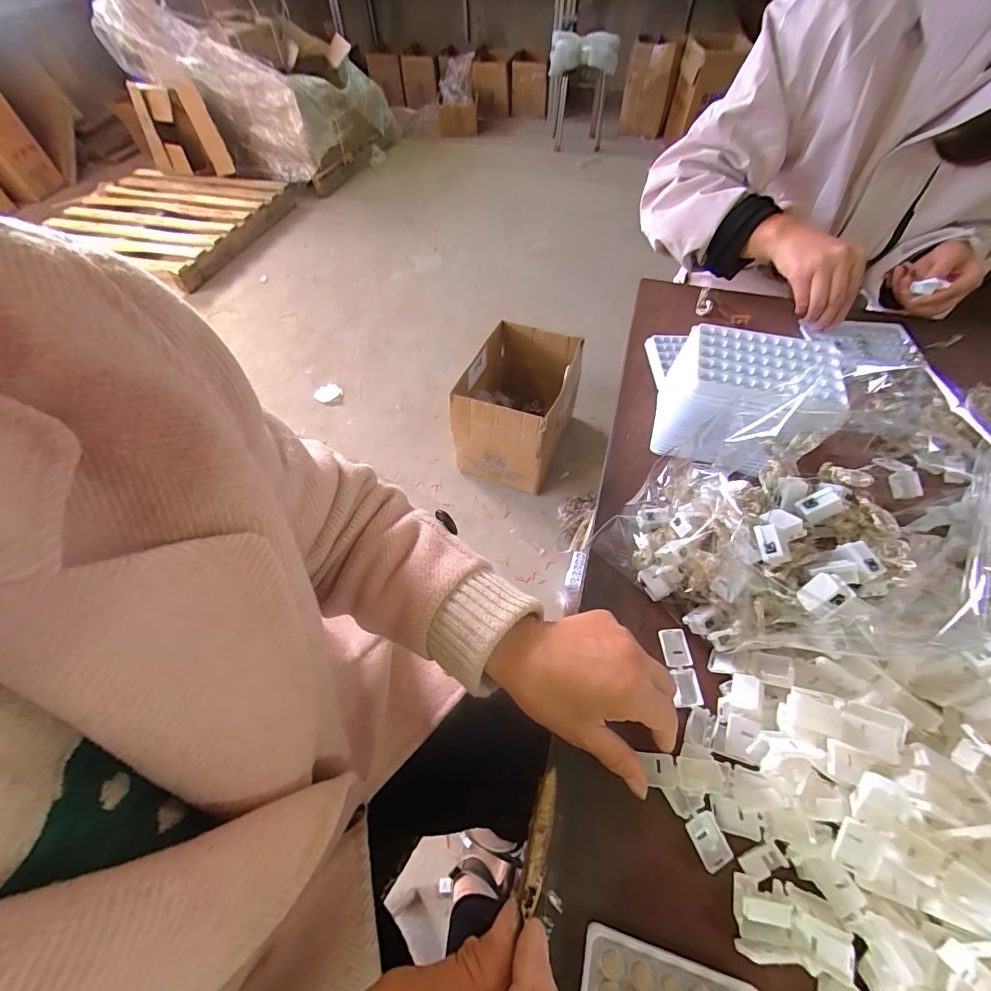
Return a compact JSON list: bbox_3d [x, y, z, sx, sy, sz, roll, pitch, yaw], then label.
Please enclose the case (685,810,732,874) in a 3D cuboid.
[{"bbox_3d":[0.136,0.220,0.264,0.020,0.004,0.028,-17,57,-11],"label":"case"}]

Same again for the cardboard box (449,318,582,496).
[{"bbox_3d":[0.064,-0.271,1.296,0.322,0.303,0.405,14,57,10],"label":"cardboard box"}]

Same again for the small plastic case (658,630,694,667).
[{"bbox_3d":[0.143,0.120,0.328,0.022,0.004,0.028,-3,56,-1],"label":"small plastic case"}]

